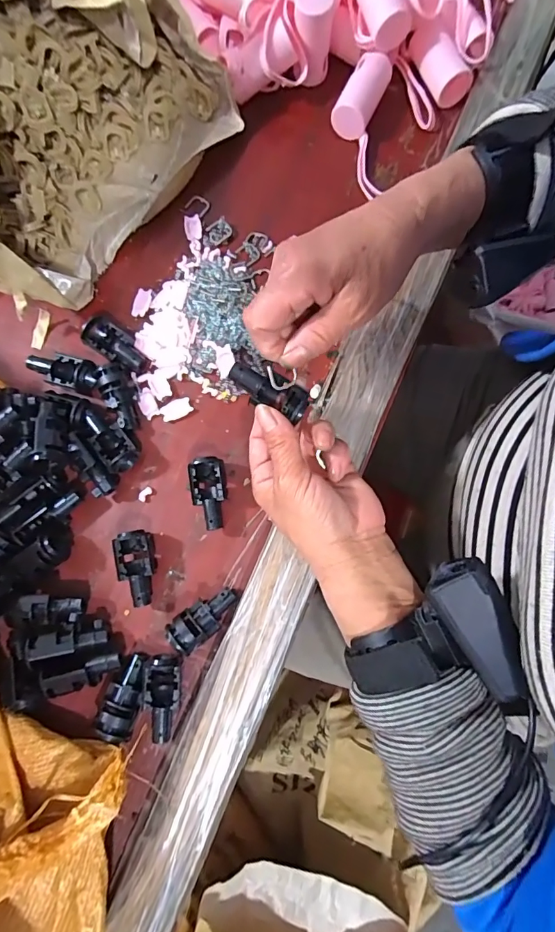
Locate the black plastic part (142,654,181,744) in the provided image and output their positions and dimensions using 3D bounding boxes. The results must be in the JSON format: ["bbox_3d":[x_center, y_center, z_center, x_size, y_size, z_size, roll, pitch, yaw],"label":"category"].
[{"bbox_3d":[-0.079,0.159,0.302,0.024,0.023,0.053,0,79,0],"label":"black plastic part"}]

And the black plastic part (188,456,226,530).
[{"bbox_3d":[-0.052,0.021,0.329,0.026,0.026,0.052,-4,79,-1],"label":"black plastic part"}]

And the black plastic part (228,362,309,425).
[{"bbox_3d":[-0.006,-0.047,0.277,0.052,0.028,0.022,26,80,-3],"label":"black plastic part"}]

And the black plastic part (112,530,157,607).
[{"bbox_3d":[-0.105,0.075,0.320,0.024,0.025,0.053,-9,79,-1],"label":"black plastic part"}]

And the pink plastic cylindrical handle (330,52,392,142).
[{"bbox_3d":[0.074,-0.324,0.380,0.030,0.027,0.064,25,81,5],"label":"pink plastic cylindrical handle"}]

